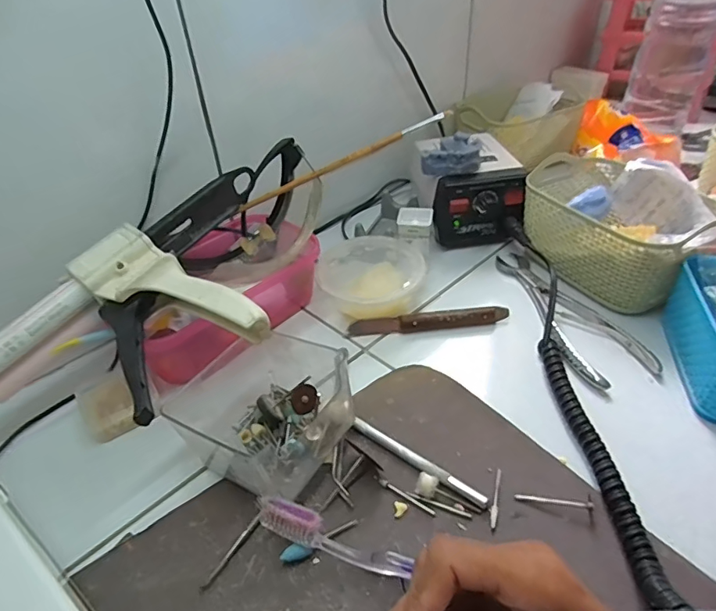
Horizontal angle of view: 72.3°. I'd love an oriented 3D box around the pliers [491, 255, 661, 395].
[{"bbox_3d":[0.188,0.001,0.455,0.064,0.008,0.186,-12,41,-10],"label":"pliers"}]

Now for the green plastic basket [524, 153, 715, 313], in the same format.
[{"bbox_3d":[0.245,-0.077,0.482,0.117,0.090,0.172,-21,43,-20],"label":"green plastic basket"}]

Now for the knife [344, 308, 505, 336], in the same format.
[{"bbox_3d":[0.065,0.014,0.451,0.145,0.016,0.012,-4,40,-1],"label":"knife"}]

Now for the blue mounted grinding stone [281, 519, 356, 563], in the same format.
[{"bbox_3d":[-0.023,0.144,0.302,0.051,0.010,0.008,-22,43,-20],"label":"blue mounted grinding stone"}]

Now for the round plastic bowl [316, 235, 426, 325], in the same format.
[{"bbox_3d":[0.015,-0.026,0.478,0.091,0.047,0.090,-2,40,2],"label":"round plastic bowl"}]

